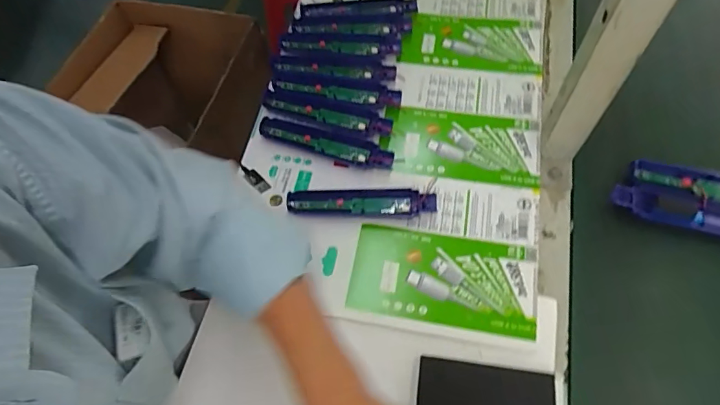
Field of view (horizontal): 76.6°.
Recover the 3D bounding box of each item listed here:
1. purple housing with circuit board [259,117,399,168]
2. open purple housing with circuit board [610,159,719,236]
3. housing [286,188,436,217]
[{"bbox_3d":[-0.041,-0.075,0.561,0.169,0.014,0.035,19,65,11],"label":"purple housing with circuit board"},{"bbox_3d":[0.389,-0.004,0.523,0.183,0.019,0.085,11,63,8],"label":"open purple housing with circuit board"},{"bbox_3d":[0.001,0.001,0.528,0.168,0.018,0.032,0,62,2],"label":"housing"}]

